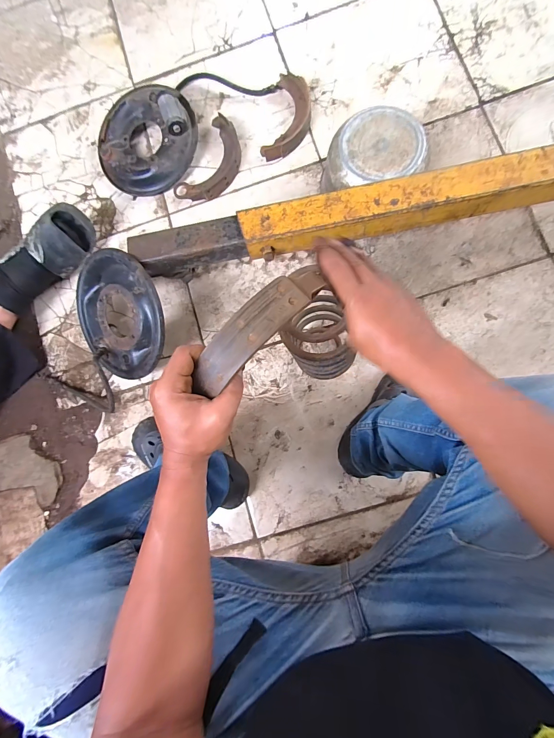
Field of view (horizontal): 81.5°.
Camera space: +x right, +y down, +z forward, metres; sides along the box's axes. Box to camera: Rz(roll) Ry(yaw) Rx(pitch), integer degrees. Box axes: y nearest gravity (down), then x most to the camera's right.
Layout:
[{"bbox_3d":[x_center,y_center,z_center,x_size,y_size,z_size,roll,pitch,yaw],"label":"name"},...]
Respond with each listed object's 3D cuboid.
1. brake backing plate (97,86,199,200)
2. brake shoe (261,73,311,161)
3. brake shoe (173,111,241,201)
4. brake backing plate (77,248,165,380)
[{"bbox_3d":[-0.335,-0.580,0.817,0.269,0.082,0.234,-13,84,5],"label":"brake backing plate"},{"bbox_3d":[0.033,-0.624,0.800,0.101,0.034,0.223,13,86,7],"label":"brake shoe"},{"bbox_3d":[-0.160,-0.517,0.814,0.121,0.031,0.225,30,88,8],"label":"brake shoe"},{"bbox_3d":[-0.341,-0.117,0.705,0.268,0.031,0.269,10,111,27],"label":"brake backing plate"}]

